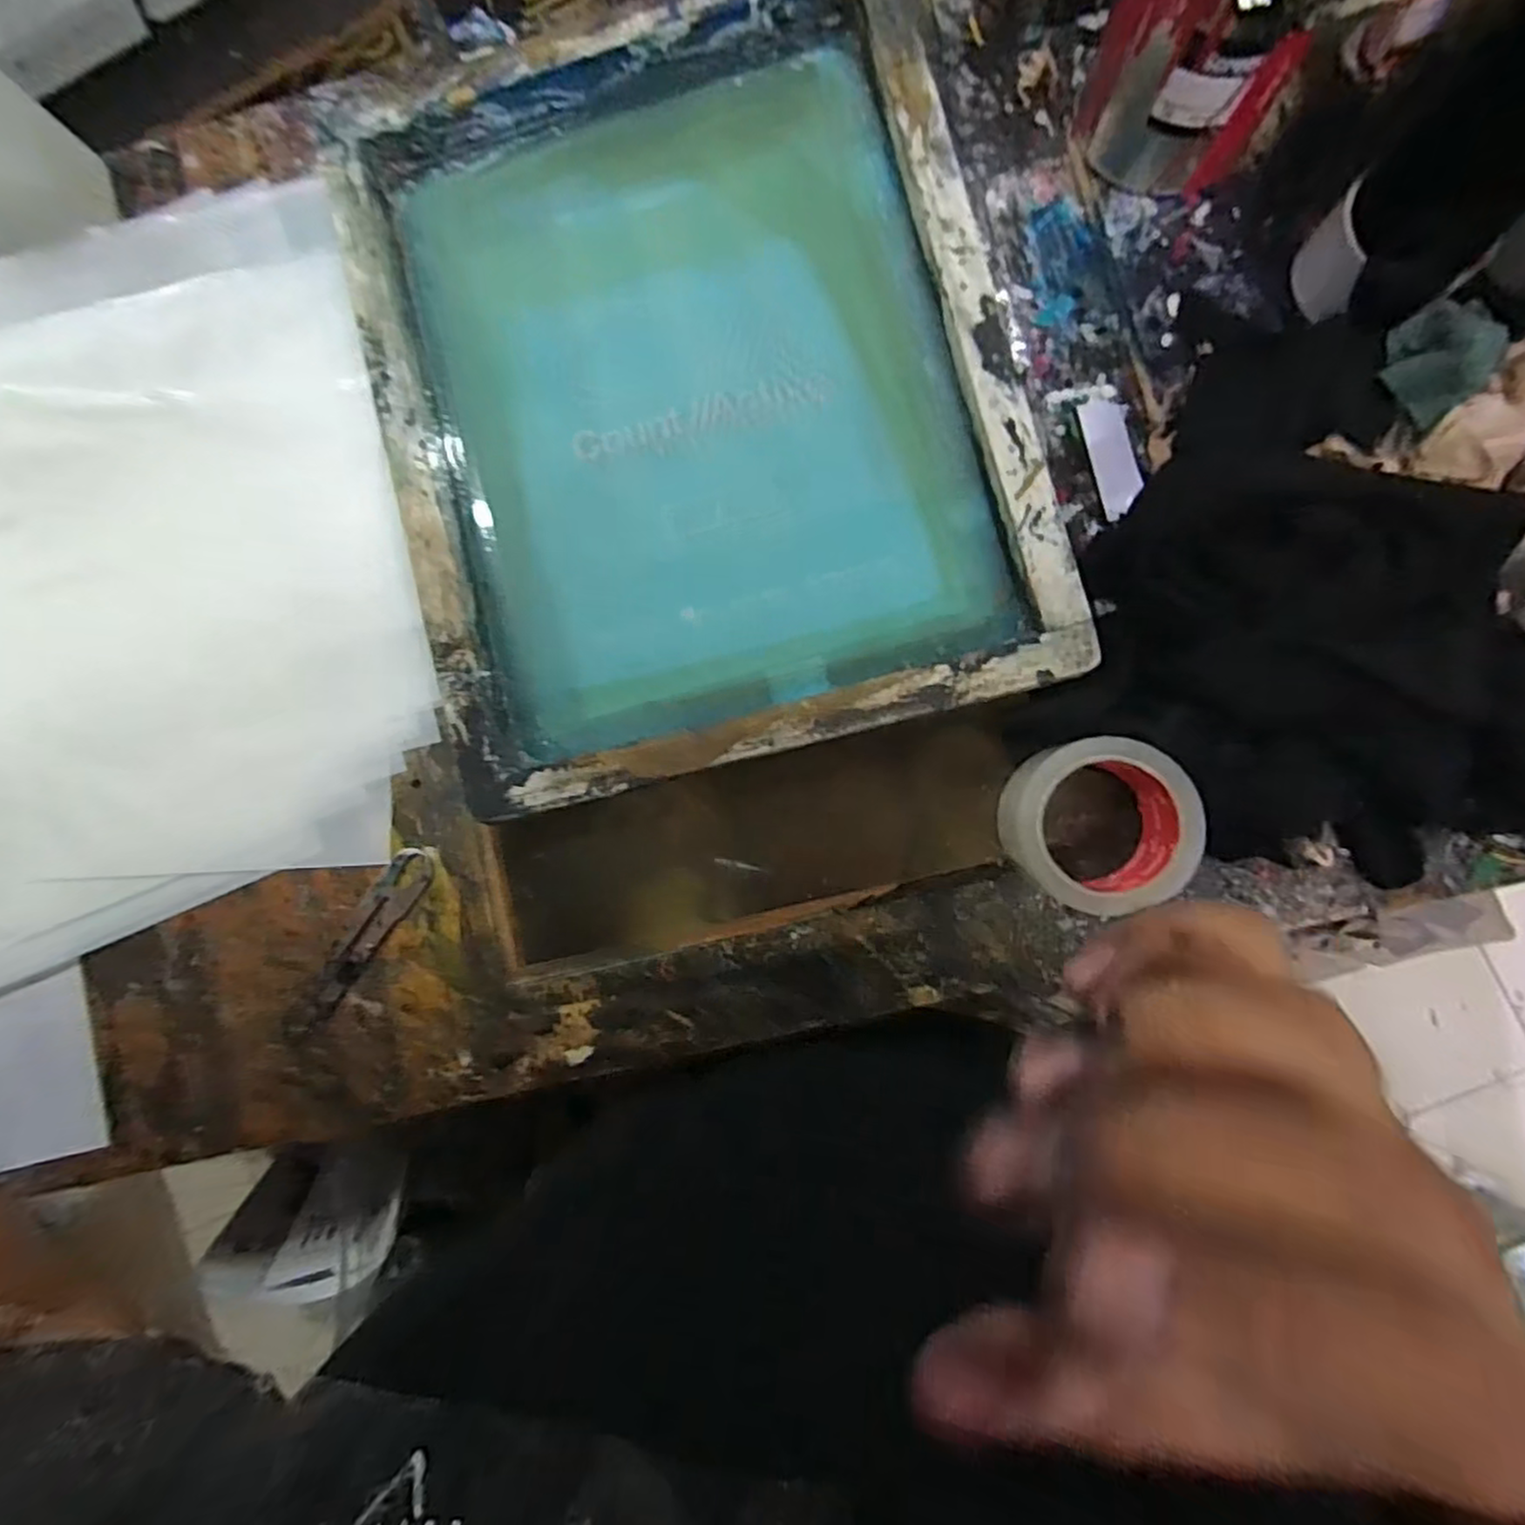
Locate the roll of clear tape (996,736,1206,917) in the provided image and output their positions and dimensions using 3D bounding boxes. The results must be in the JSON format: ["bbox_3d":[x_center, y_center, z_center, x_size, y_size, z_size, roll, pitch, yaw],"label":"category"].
[{"bbox_3d":[0.196,0.036,0.420,0.106,0.055,0.096,-13,86,5],"label":"roll of clear tape"}]

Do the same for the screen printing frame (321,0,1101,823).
[{"bbox_3d":[-0.039,-0.248,0.464,0.420,0.033,0.493,-13,86,5],"label":"screen printing frame"}]

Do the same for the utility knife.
[{"bbox_3d":[-0.275,0.124,0.479,0.028,0.008,0.145,34,91,6],"label":"utility knife"}]

